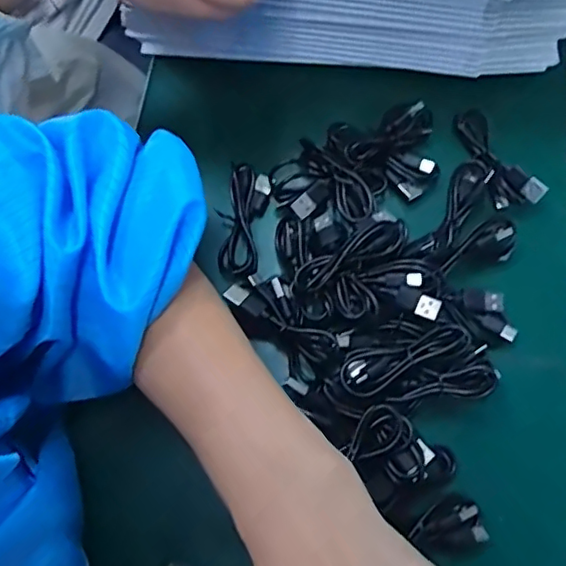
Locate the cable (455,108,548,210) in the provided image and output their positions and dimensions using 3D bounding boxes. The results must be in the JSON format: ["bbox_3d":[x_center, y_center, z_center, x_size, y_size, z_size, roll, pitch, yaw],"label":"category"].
[{"bbox_3d":[0.138,-0.083,0.379,0.026,0.013,0.077,-26,74,-7],"label":"cable"}]

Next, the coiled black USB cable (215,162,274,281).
[{"bbox_3d":[-0.026,-0.039,0.372,0.028,0.013,0.074,10,73,4],"label":"coiled black USB cable"}]

